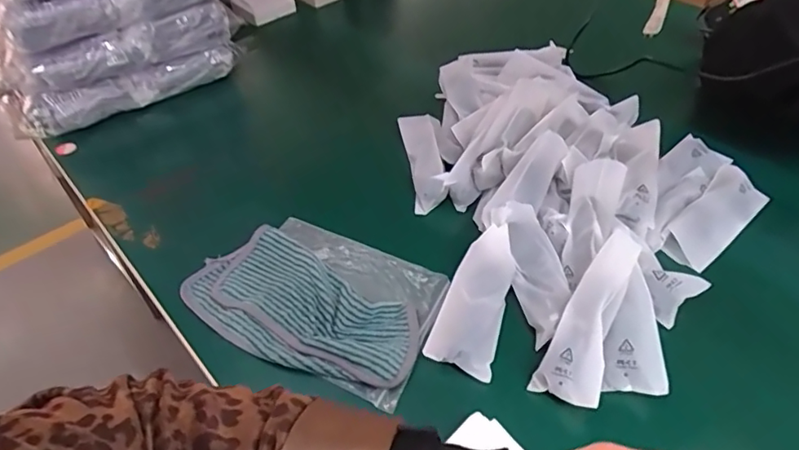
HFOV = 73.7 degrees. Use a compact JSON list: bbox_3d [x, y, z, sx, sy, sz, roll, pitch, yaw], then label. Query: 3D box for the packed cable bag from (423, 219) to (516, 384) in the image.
[{"bbox_3d":[0.072,0.066,0.499,0.058,0.032,0.146,13,47,14],"label":"packed cable bag"}]

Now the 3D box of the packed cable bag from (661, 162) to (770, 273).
[{"bbox_3d":[0.343,-0.008,0.578,0.154,0.014,0.057,-38,84,-23],"label":"packed cable bag"}]

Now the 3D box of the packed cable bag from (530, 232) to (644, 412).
[{"bbox_3d":[0.168,0.079,0.459,0.049,0.020,0.153,23,72,23],"label":"packed cable bag"}]

